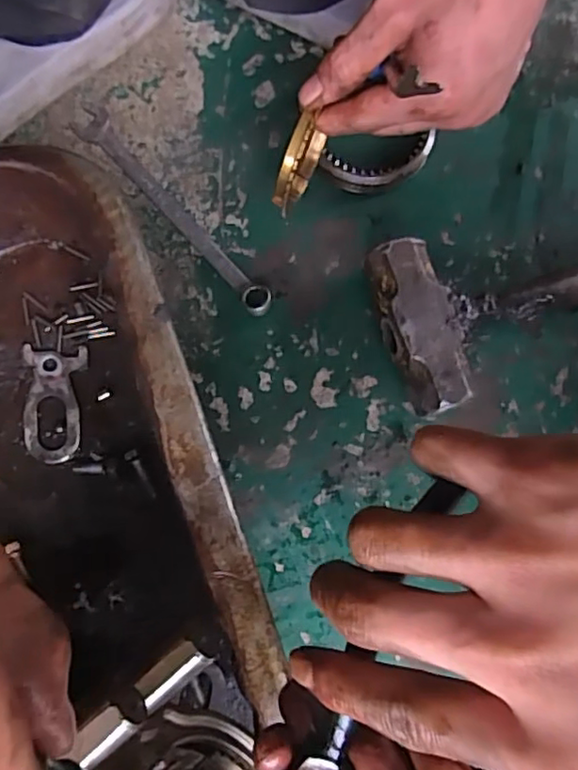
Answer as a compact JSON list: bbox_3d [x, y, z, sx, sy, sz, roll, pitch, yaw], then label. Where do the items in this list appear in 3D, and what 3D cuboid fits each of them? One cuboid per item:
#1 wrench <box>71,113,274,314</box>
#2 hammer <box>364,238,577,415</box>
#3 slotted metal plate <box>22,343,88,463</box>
[{"bbox_3d":[-0.083,-0.125,0.426,0.023,0.011,0.199,-43,83,-8],"label":"wrench"},{"bbox_3d":[0.208,-0.086,0.407,0.312,0.050,0.104,-22,80,-5],"label":"hammer"},{"bbox_3d":[-0.153,0.012,0.390,0.039,0.009,0.073,2,79,-1],"label":"slotted metal plate"}]

